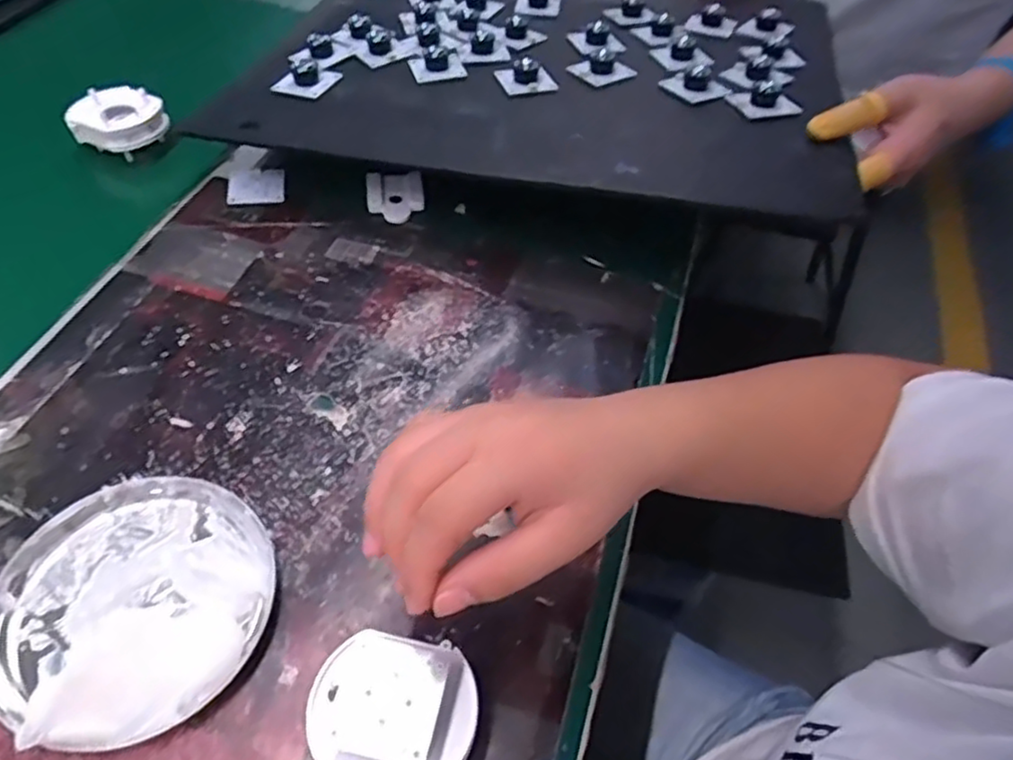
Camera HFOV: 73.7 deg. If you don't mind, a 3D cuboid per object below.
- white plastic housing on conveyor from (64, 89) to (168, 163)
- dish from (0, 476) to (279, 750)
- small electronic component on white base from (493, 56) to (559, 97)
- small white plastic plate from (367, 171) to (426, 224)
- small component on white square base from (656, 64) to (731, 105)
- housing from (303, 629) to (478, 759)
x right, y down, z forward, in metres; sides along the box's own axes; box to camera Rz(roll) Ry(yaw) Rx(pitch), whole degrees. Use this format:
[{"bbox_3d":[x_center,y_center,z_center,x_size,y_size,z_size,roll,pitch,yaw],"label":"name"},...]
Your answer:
[{"bbox_3d":[-0.316,-0.211,0.554,0.061,0.033,0.054,16,52,8],"label":"white plastic housing on conveyor"},{"bbox_3d":[-0.181,0.105,0.327,0.125,0.021,0.127,2,52,-3],"label":"dish"},{"bbox_3d":[0.016,-0.248,0.550,0.047,0.022,0.034,1,52,-4],"label":"small electronic component on white base"},{"bbox_3d":[-0.088,-0.148,0.540,0.043,0.012,0.052,-6,52,-9],"label":"small white plastic plate"},{"bbox_3d":[0.157,-0.245,0.552,0.050,0.022,0.033,-2,52,-4],"label":"small component on white square base"},{"bbox_3d":[-0.048,0.144,0.294,0.067,0.042,0.060,17,52,8],"label":"housing"}]

